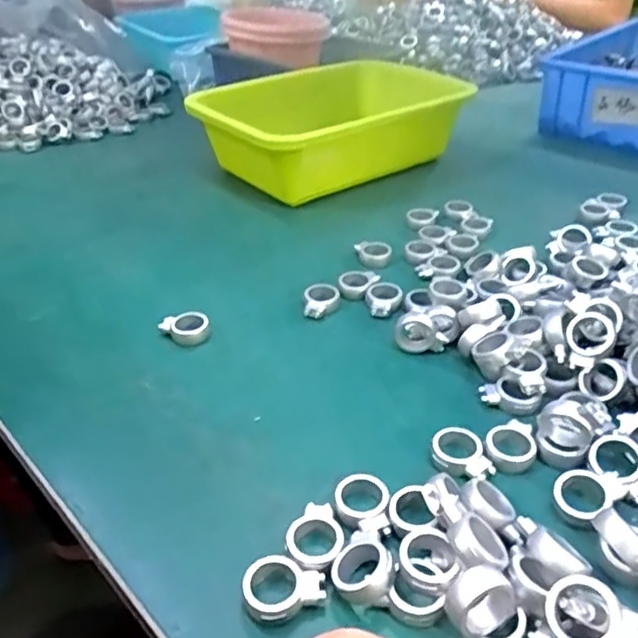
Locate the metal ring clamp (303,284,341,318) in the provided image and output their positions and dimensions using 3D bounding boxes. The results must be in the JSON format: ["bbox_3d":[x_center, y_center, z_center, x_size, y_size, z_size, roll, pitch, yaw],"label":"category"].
[{"bbox_3d":[0.003,-0.013,0.440,0.026,0.012,0.032,-1,35,1],"label":"metal ring clamp"}]

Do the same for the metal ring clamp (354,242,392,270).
[{"bbox_3d":[0.044,-0.052,0.496,0.028,0.014,0.025,-2,35,0],"label":"metal ring clamp"}]

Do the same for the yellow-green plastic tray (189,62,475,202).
[{"bbox_3d":[0.006,-0.206,0.660,0.248,0.080,0.195,-26,41,-30],"label":"yellow-green plastic tray"}]

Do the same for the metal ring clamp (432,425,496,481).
[{"bbox_3d":[0.072,0.071,0.315,0.027,0.010,0.033,-10,35,-11],"label":"metal ring clamp"}]

